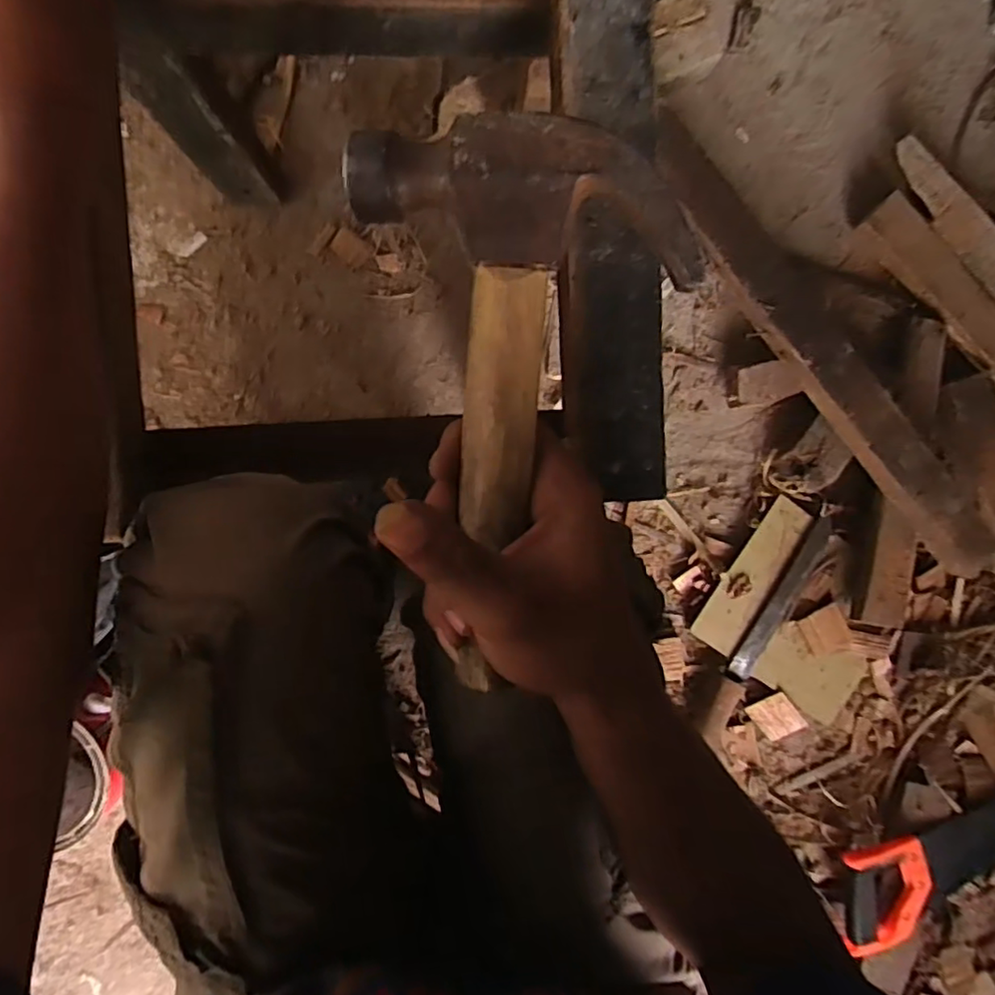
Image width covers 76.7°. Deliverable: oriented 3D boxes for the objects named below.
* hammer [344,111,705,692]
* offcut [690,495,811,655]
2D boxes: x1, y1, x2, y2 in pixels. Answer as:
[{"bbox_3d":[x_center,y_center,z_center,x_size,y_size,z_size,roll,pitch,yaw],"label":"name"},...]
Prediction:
[{"bbox_3d":[0.004,-0.023,0.231,0.112,0.033,0.207,1,105,-4],"label":"hammer"},{"bbox_3d":[0.314,0.095,0.774,0.053,0.016,0.199,32,92,-6],"label":"offcut"}]

